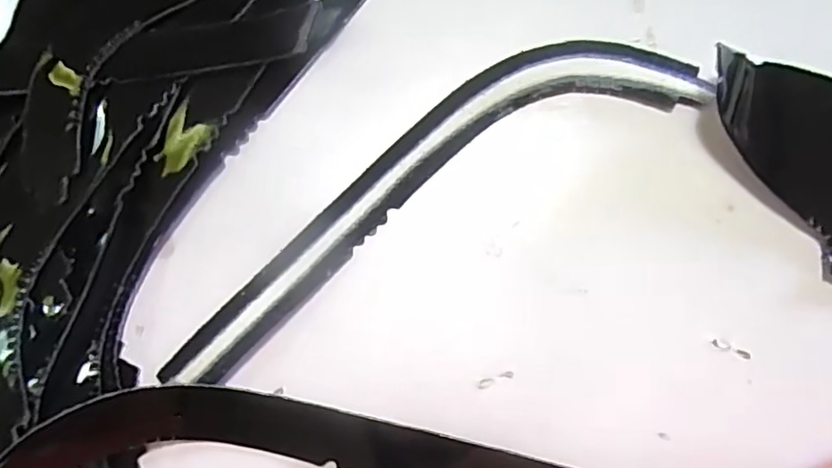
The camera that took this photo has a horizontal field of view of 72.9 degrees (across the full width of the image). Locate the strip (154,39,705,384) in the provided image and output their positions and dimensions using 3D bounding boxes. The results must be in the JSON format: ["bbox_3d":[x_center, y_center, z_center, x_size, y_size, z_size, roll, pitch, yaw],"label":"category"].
[{"bbox_3d":[0.001,-0.017,0.190,0.198,0.008,0.046,-29,84,-3],"label":"strip"}]

